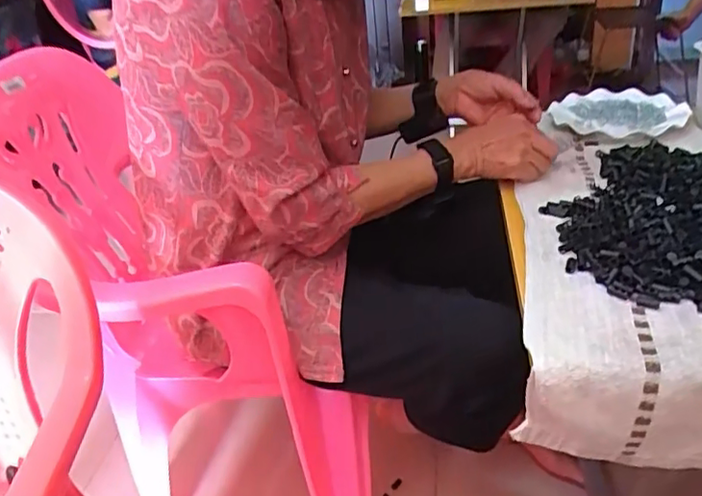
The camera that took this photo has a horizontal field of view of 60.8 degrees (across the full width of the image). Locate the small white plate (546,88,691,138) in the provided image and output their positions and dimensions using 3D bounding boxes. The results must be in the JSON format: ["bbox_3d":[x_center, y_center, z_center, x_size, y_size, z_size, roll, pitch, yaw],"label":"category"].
[{"bbox_3d":[0.414,-0.213,0.937,0.188,0.028,0.164,-1,29,10],"label":"small white plate"}]

